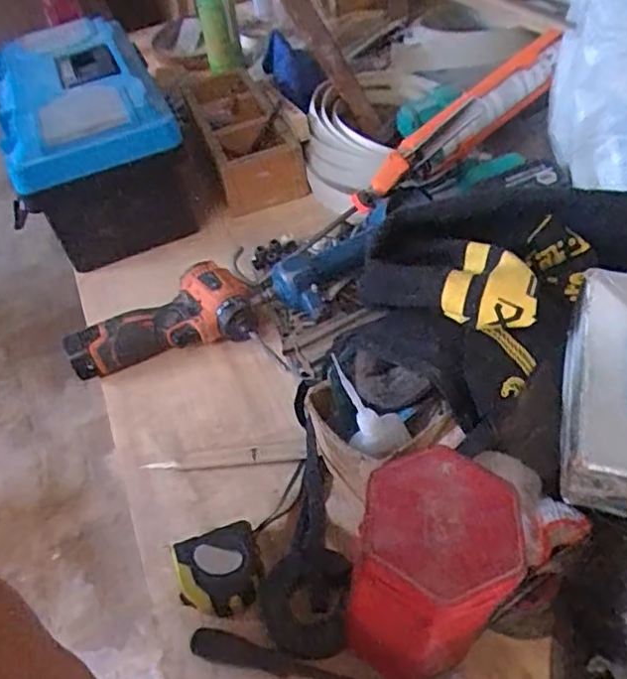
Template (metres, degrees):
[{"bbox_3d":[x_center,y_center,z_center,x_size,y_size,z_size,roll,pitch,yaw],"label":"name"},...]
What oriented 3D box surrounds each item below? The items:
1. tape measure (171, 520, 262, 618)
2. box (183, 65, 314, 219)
[{"bbox_3d":[-0.075,0.188,0.498,0.065,0.032,0.067,-18,46,-10],"label":"tape measure"},{"bbox_3d":[-0.112,-0.316,0.934,0.116,0.088,0.318,-16,46,-9],"label":"box"}]

